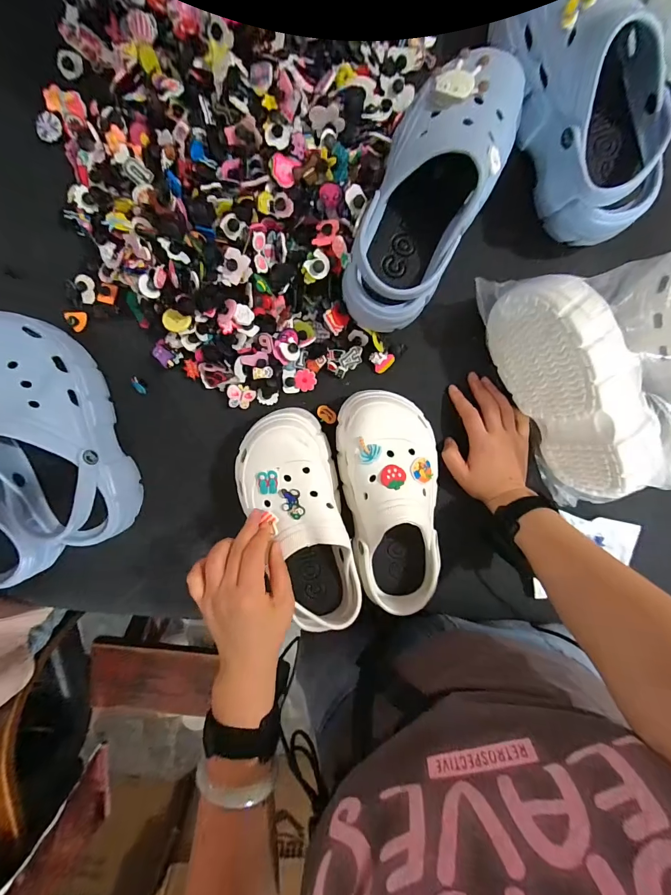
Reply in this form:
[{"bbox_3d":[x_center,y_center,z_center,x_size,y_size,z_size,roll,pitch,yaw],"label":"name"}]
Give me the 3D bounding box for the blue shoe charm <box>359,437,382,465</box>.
[{"bbox_3d":[0.036,0.003,0.373,0.023,0.013,0.027,0,99,-2],"label":"blue shoe charm"}]

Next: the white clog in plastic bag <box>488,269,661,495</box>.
[{"bbox_3d":[0.270,-0.068,0.394,0.109,0.105,0.254,-31,99,2],"label":"white clog in plastic bag"}]

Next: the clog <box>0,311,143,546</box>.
[{"bbox_3d":[-0.306,-0.016,0.392,0.106,0.099,0.255,-17,99,0],"label":"clog"}]

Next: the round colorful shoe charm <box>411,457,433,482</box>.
[{"bbox_3d":[0.090,0.024,0.373,0.027,0.004,0.025,7,73,-23],"label":"round colorful shoe charm"}]

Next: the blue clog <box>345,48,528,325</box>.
[{"bbox_3d":[0.092,-0.248,0.358,0.108,0.093,0.255,28,96,-6],"label":"blue clog"}]

